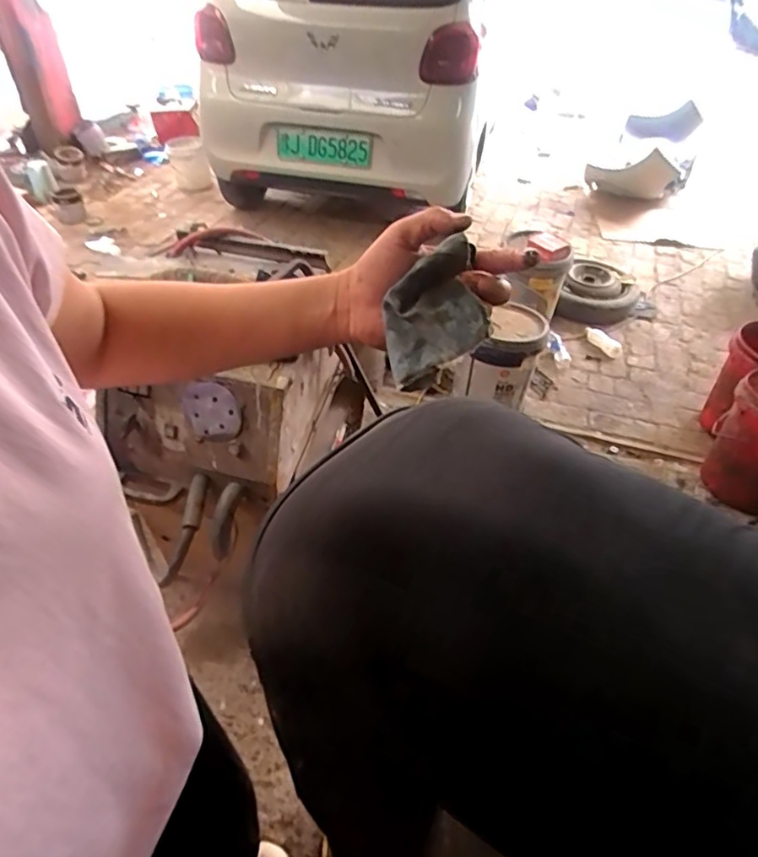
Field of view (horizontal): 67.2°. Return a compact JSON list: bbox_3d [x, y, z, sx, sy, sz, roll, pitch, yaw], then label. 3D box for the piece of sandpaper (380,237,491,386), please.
[{"bbox_3d":[0.039,-0.085,0.422,0.084,0.079,0.030,-24,3,13],"label":"piece of sandpaper"}]

